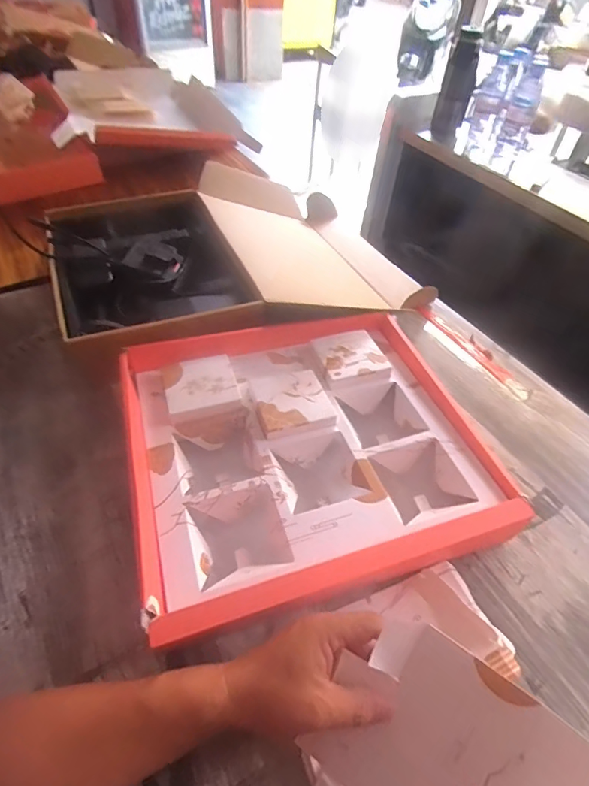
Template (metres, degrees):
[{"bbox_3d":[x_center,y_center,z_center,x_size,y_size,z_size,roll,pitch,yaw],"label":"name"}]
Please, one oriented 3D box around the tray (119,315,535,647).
[{"bbox_3d":[0.007,0.048,0.516,0.375,0.061,0.359,-12,51,-14],"label":"tray"}]

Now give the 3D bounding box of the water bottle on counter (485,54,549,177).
[{"bbox_3d":[0.500,-0.613,0.991,0.064,0.205,0.070,19,51,13],"label":"water bottle on counter"}]

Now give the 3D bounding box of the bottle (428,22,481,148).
[{"bbox_3d":[0.410,-0.764,1.116,0.080,0.233,0.060,16,50,10],"label":"bottle"}]

